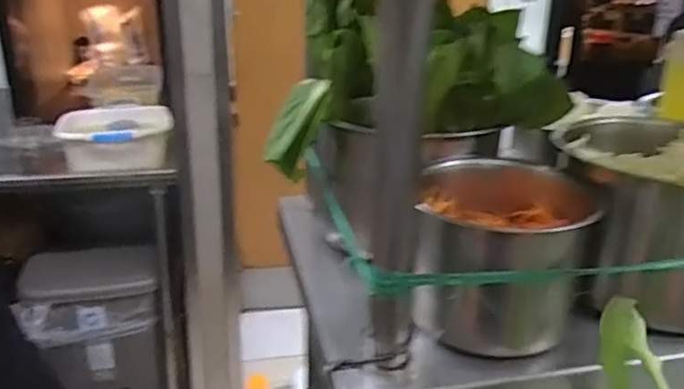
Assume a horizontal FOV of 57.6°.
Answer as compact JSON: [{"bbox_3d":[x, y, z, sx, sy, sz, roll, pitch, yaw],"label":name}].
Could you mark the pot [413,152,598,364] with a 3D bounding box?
[{"bbox_3d":[0.102,0.035,0.399,0.102,0.099,0.094,7,22,15],"label":"pot"}]

